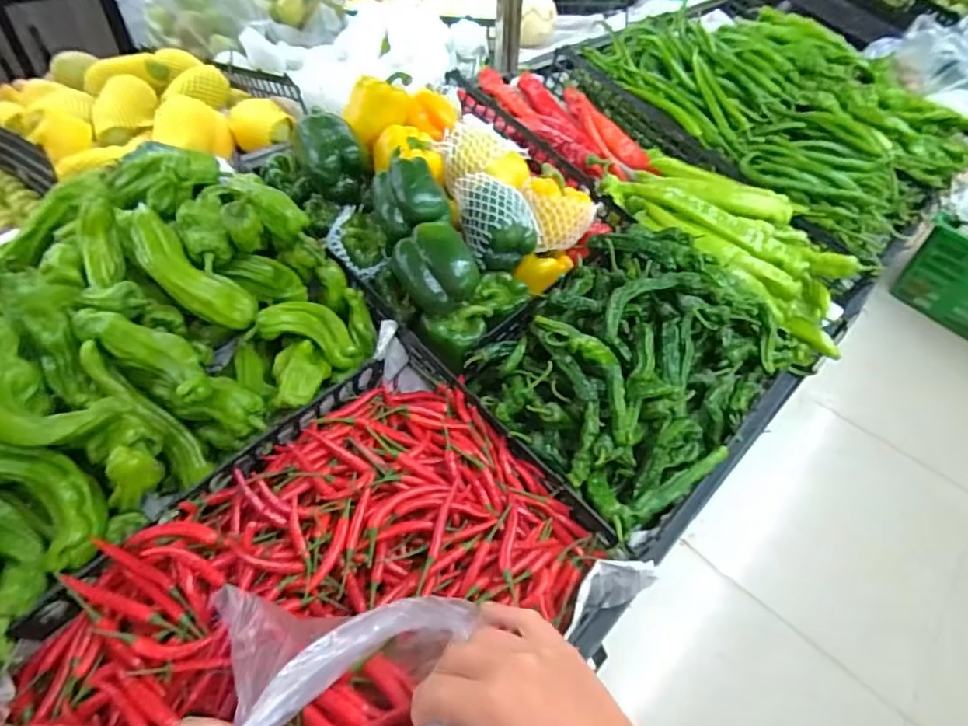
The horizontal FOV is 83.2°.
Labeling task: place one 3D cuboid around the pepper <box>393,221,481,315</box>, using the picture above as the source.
[{"bbox_3d":[-0.056,-0.113,0.651,0.097,0.083,0.066,-2,49,-7],"label":"pepper"}]

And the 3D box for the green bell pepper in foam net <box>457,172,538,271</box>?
[{"bbox_3d":[0.018,-0.191,0.736,0.087,0.092,0.101,-12,51,-15],"label":"green bell pepper in foam net"}]

